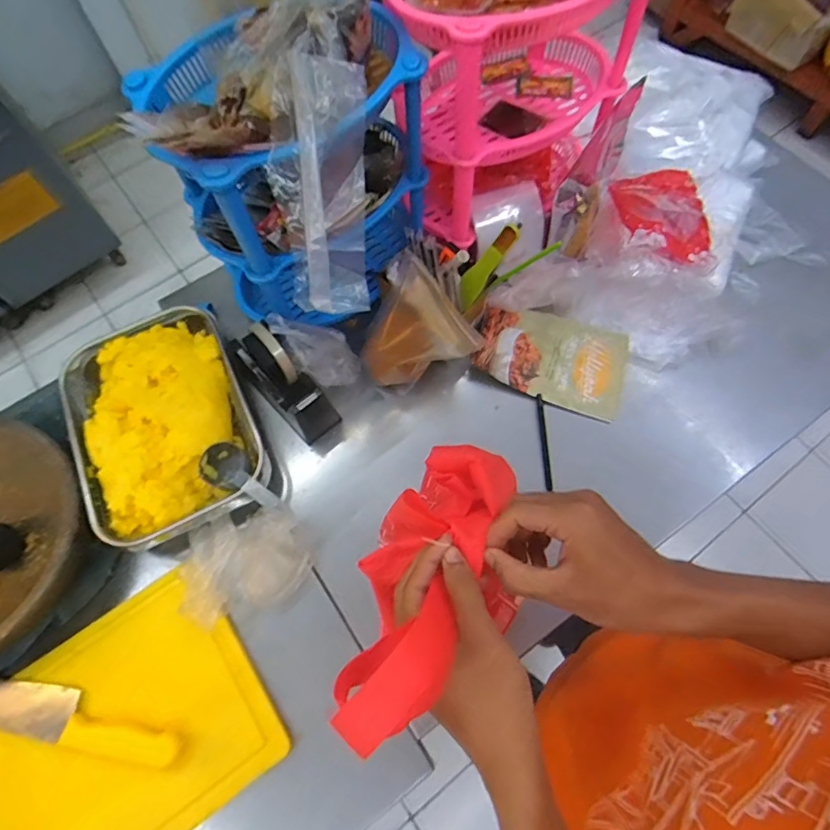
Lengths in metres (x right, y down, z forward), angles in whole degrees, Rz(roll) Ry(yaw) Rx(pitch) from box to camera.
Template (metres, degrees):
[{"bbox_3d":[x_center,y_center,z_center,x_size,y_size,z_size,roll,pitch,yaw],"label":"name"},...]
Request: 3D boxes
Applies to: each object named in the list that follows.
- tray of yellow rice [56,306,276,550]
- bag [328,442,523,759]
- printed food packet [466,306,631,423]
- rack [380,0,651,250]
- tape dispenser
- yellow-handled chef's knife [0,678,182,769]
[{"bbox_3d":[-0.324,0.005,0.667,0.211,0.063,0.301,-25,69,-9],"label":"tray of yellow rice"},{"bbox_3d":[0.013,0.109,0.362,0.095,0.063,0.242,17,43,9],"label":"bag"},{"bbox_3d":[0.190,-0.084,0.708,0.202,0.031,0.133,19,74,4],"label":"printed food packet"},{"bbox_3d":[0.113,-0.408,0.651,0.291,0.314,0.189,-18,68,-6],"label":"rack"},{"bbox_3d":[-0.172,-0.041,0.666,0.063,0.117,0.146,-43,72,-15],"label":"tape dispenser"},{"bbox_3d":[-0.417,0.322,0.558,0.341,0.014,0.050,8,68,5],"label":"yellow-handled chef's knife"}]

